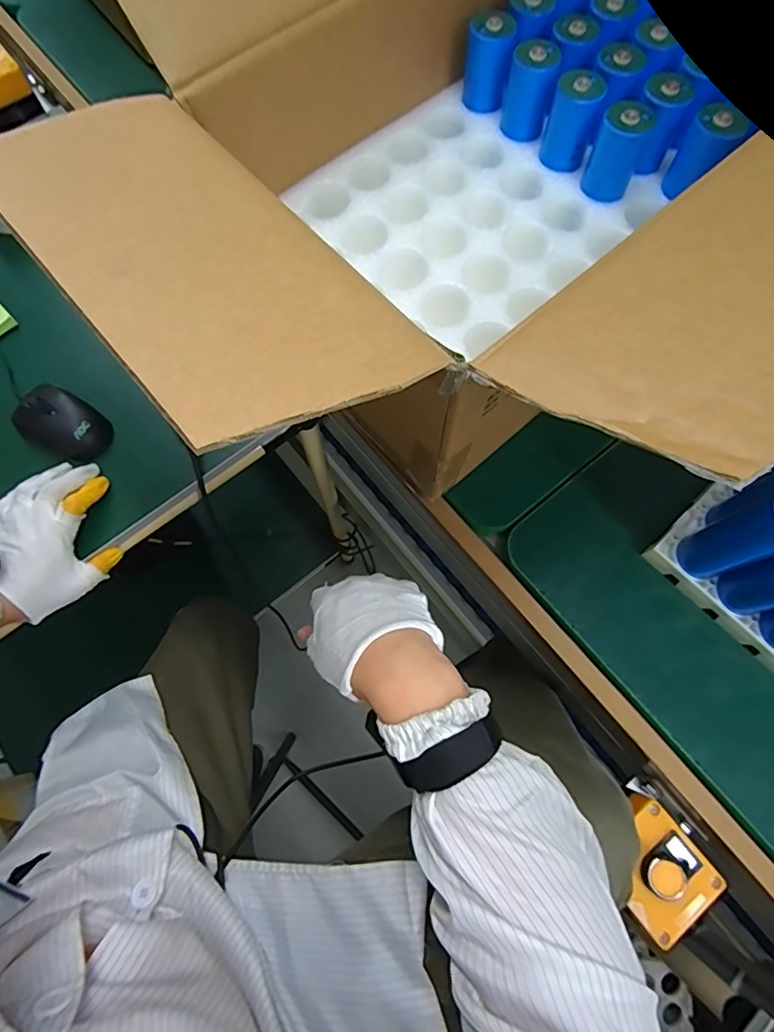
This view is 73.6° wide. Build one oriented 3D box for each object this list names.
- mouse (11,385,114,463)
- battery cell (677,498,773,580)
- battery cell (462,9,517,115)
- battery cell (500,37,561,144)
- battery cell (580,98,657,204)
[{"bbox_3d":[-0.360,-0.103,0.569,0.122,0.032,0.065,27,74,9],"label":"mouse"},{"bbox_3d":[0.275,0.020,0.406,0.035,0.146,0.039,-21,73,-6],"label":"battery cell"},{"bbox_3d":[0.091,-0.407,0.467,0.039,0.066,0.031,7,72,3],"label":"battery cell"},{"bbox_3d":[0.127,-0.381,0.462,0.038,0.065,0.039,17,72,6],"label":"battery cell"},{"bbox_3d":[0.193,-0.305,0.433,0.037,0.064,0.037,20,73,7],"label":"battery cell"}]

